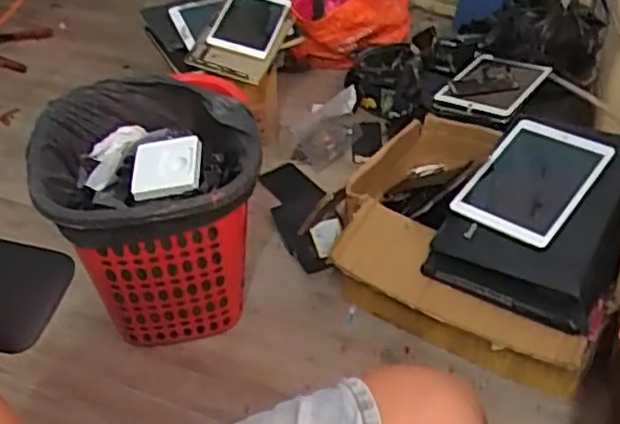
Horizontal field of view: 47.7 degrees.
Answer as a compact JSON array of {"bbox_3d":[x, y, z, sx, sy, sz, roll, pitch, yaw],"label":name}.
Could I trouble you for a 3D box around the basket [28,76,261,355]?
[{"bbox_3d":[-0.254,0.019,1.220,0.336,0.377,0.331,-7,44,-6],"label":"basket"}]

